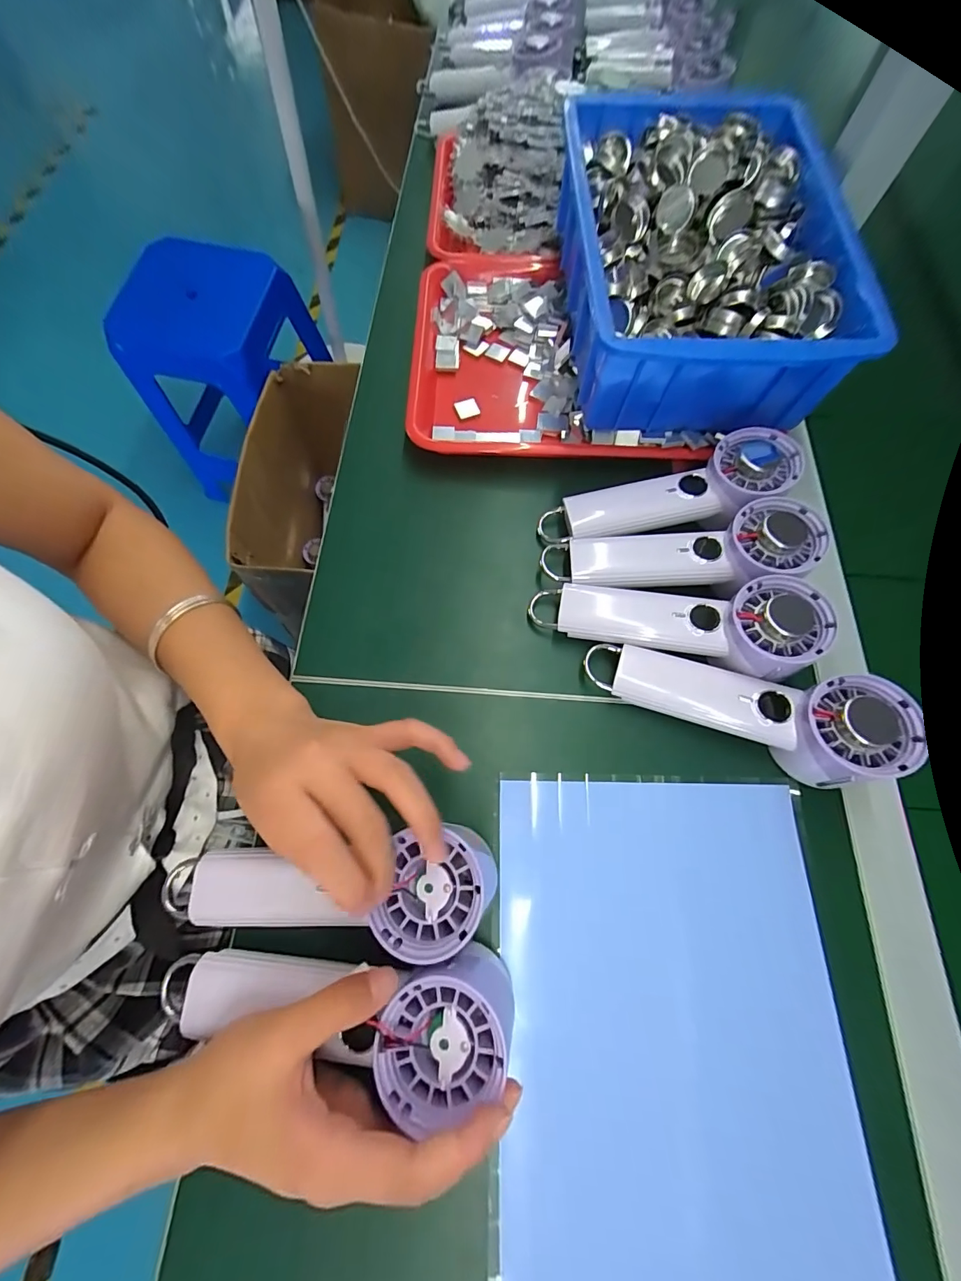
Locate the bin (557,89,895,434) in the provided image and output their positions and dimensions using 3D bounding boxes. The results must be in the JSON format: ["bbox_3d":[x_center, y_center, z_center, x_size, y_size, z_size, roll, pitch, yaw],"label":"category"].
[{"bbox_3d":[0.194,-0.321,0.381,0.239,0.104,0.295,-1,69,-3],"label":"bin"}]

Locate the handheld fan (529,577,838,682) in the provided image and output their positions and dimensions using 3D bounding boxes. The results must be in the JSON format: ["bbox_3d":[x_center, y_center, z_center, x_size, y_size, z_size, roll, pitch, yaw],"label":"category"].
[{"bbox_3d":[0.135,-0.013,0.323,0.191,0.034,0.058,6,68,16],"label":"handheld fan"}]

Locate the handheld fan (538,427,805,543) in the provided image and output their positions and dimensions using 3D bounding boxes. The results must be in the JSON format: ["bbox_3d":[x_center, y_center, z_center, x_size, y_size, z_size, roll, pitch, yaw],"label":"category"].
[{"bbox_3d":[0.148,-0.114,0.357,0.195,0.031,0.061,-14,70,11],"label":"handheld fan"}]

